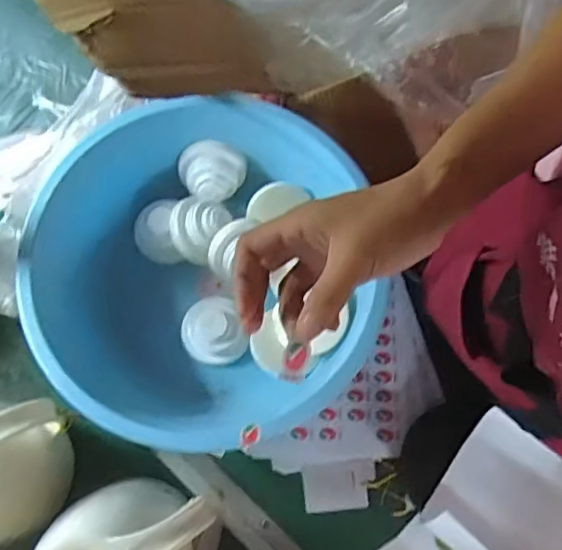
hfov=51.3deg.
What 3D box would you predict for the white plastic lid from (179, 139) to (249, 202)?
[{"bbox_3d":[-0.083,-0.129,0.714,0.073,0.048,0.074,-40,102,-6],"label":"white plastic lid"}]

